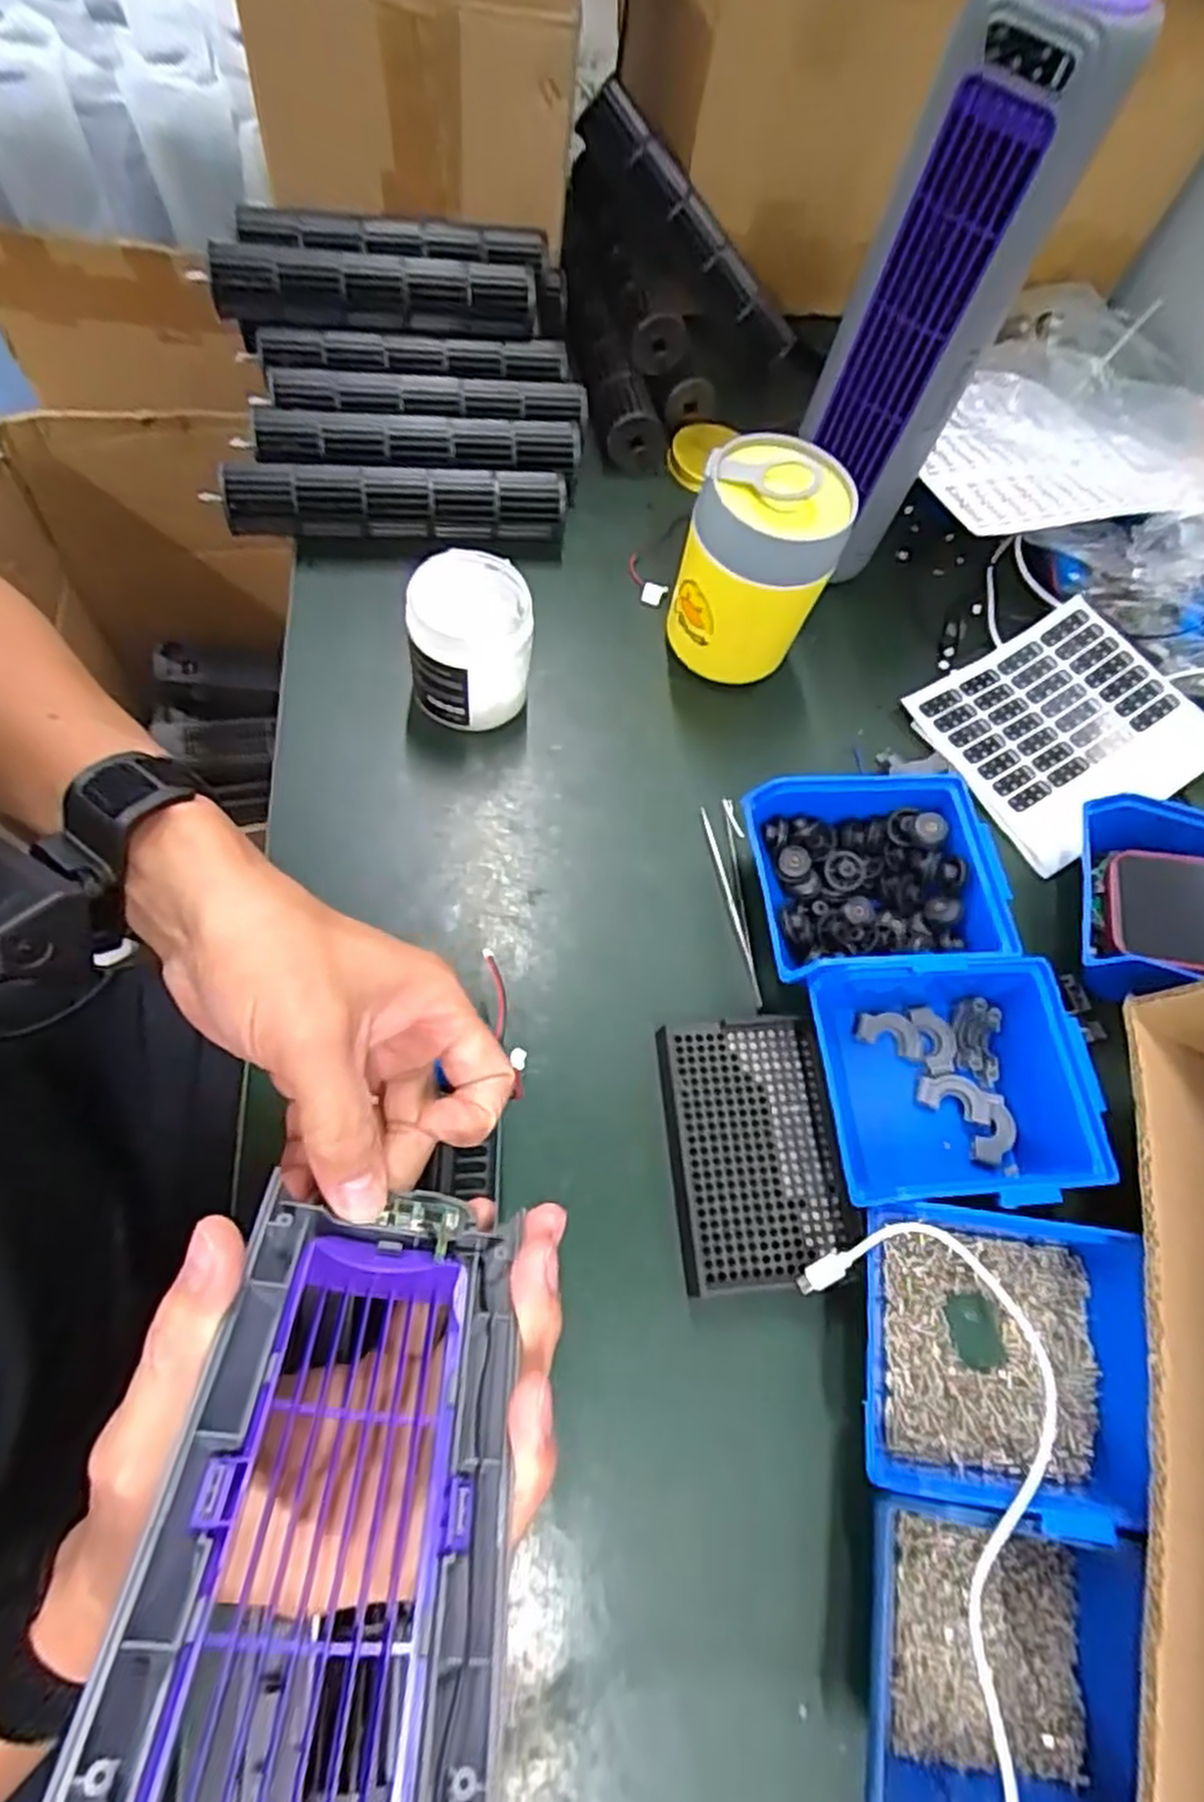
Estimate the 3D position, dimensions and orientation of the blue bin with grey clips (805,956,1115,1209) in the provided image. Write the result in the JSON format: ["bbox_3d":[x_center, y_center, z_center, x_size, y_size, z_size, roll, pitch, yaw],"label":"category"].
[{"bbox_3d":[0.188,0.099,0.431,0.145,0.069,0.125,-1,64,-9],"label":"blue bin with grey clips"}]

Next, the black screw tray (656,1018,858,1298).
[{"bbox_3d":[0.080,0.130,0.421,0.088,0.017,0.131,-3,67,-9],"label":"black screw tray"}]

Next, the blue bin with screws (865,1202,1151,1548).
[{"bbox_3d":[0.189,0.210,0.367,0.134,0.050,0.118,13,63,-2],"label":"blue bin with screws"}]

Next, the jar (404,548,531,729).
[{"bbox_3d":[-0.082,-0.161,0.504,0.074,0.098,0.078,0,66,-1],"label":"jar"}]

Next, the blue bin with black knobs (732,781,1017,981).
[{"bbox_3d":[0.157,-0.008,0.472,0.138,0.061,0.118,-3,64,-10],"label":"blue bin with black knobs"}]

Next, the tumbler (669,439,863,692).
[{"bbox_3d":[0.101,-0.212,0.528,0.091,0.148,0.086,3,66,-7],"label":"tumbler"}]

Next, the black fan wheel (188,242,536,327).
[{"bbox_3d":[-0.173,-0.461,0.599,0.236,0.039,0.033,0,66,-8],"label":"black fan wheel"}]

